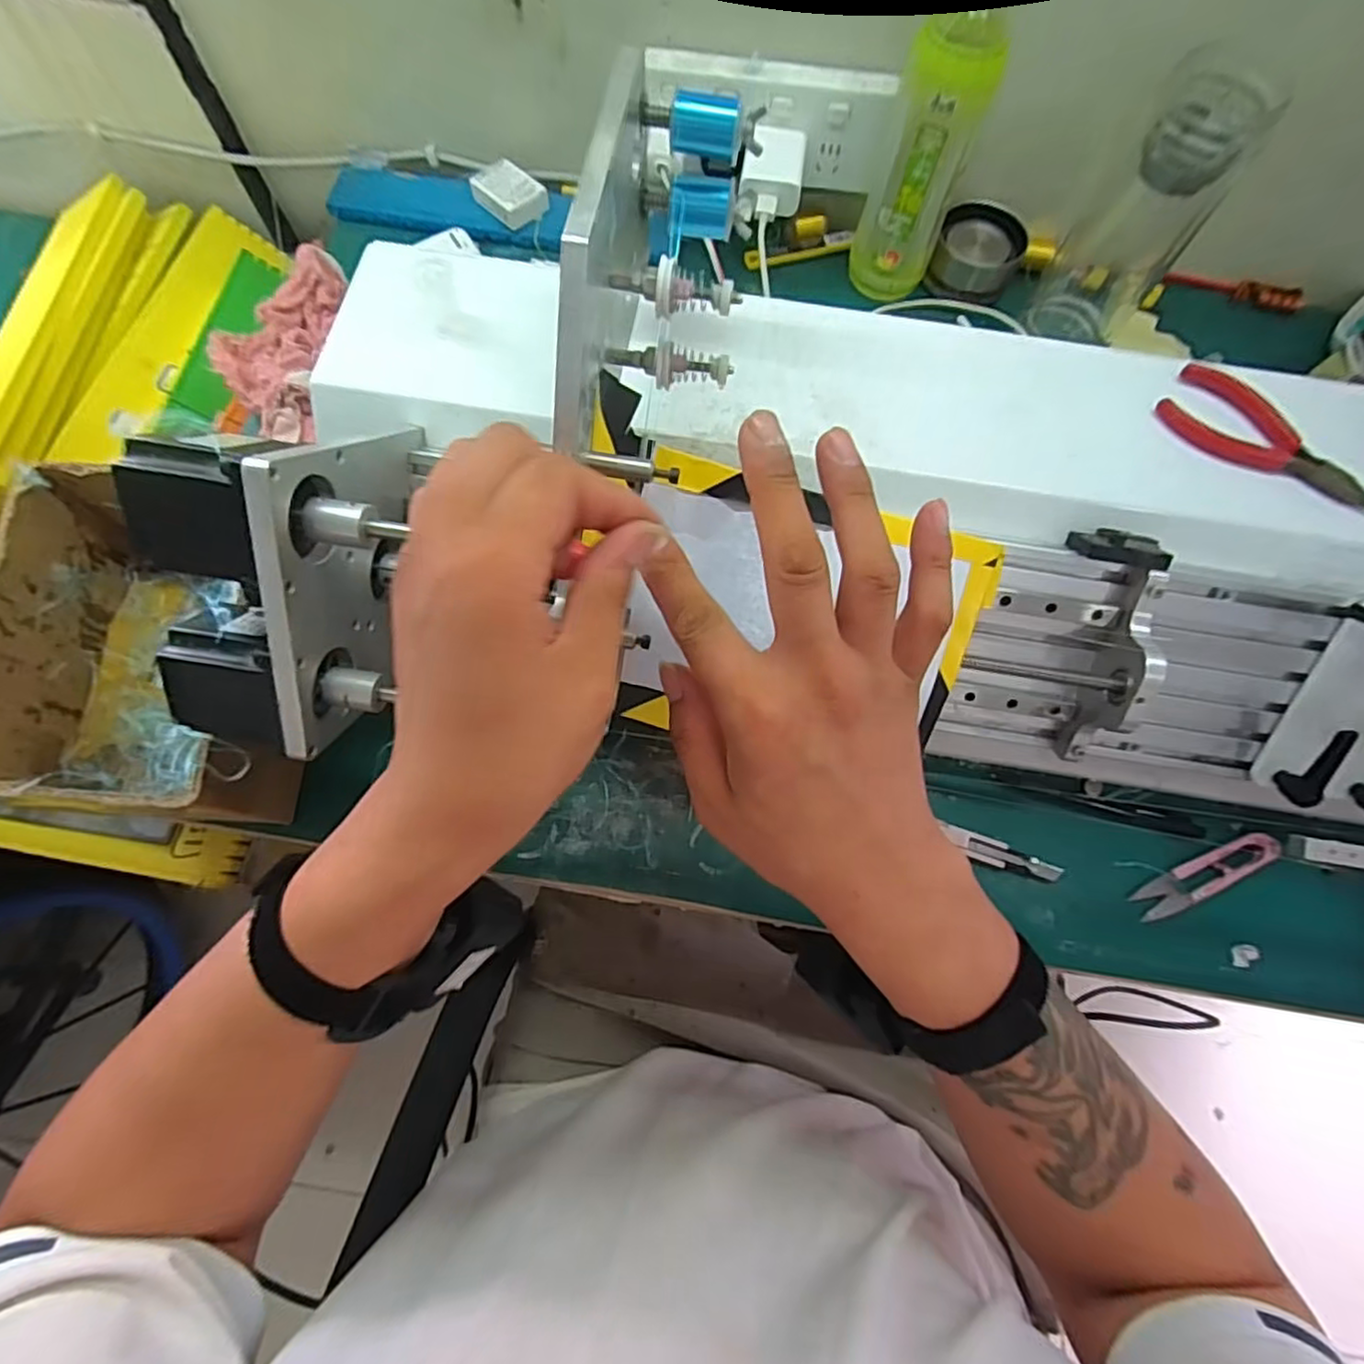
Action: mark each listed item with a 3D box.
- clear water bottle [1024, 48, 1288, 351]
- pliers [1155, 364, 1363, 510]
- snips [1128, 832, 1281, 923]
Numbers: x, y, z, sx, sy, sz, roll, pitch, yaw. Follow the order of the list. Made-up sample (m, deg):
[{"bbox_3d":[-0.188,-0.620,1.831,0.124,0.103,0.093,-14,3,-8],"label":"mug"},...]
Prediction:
[{"bbox_3d":[0.333,-0.340,0.482,0.074,0.178,0.081,33,74,9],"label":"clear water bottle"},{"bbox_3d":[0.328,-0.133,0.371,0.121,0.013,0.040,36,74,10],"label":"pliers"},{"bbox_3d":[0.330,0.122,0.422,0.094,0.012,0.022,-29,74,2],"label":"snips"}]

